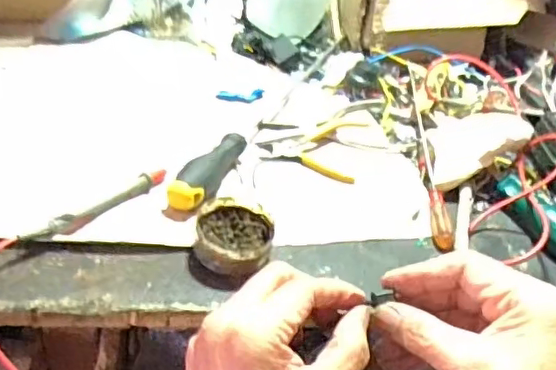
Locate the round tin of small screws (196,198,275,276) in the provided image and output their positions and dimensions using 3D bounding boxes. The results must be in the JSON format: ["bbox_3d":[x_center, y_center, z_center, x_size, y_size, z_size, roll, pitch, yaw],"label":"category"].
[{"bbox_3d":[-0.029,0.037,0.398,0.052,0.021,0.062,8,35,-5],"label":"round tin of small screws"}]

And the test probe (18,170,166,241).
[{"bbox_3d":[-0.125,0.014,0.412,0.009,0.018,0.126,28,38,22],"label":"test probe"}]

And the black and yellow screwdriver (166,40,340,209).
[{"bbox_3d":[0.002,-0.080,0.560,0.021,0.032,0.364,22,36,14],"label":"black and yellow screwdriver"}]

